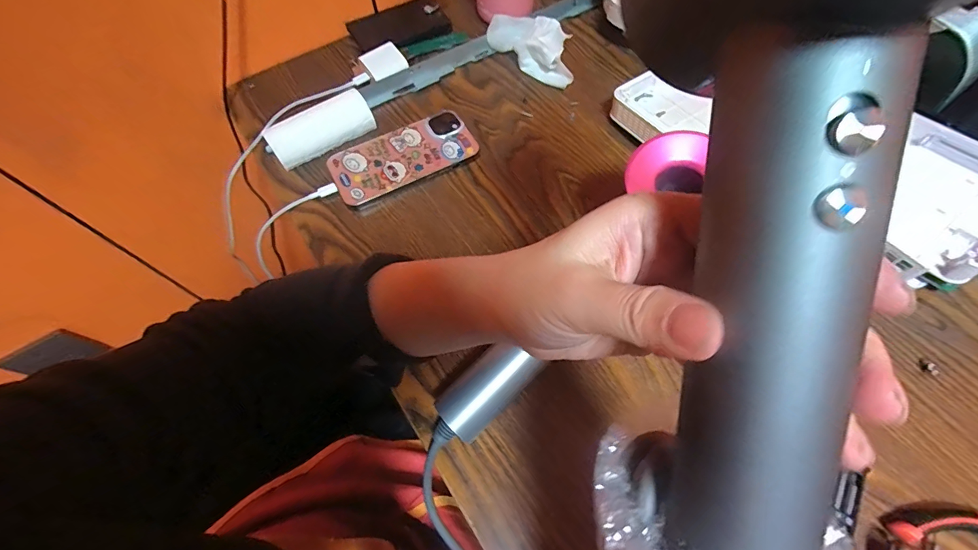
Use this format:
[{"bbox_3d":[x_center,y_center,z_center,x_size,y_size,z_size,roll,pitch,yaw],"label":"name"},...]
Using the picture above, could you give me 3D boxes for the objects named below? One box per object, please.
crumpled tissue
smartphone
[{"bbox_3d":[0.055,-0.264,0.483,0.115,0.043,0.056,28,67,14],"label":"crumpled tissue"},{"bbox_3d":[-0.088,-0.122,0.421,0.143,0.006,0.071,-26,65,-12],"label":"smartphone"}]

